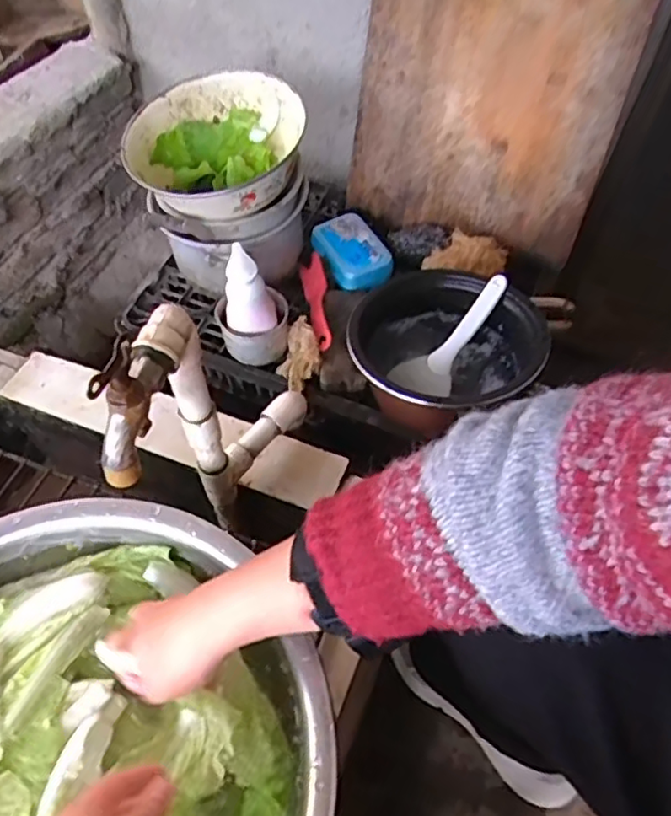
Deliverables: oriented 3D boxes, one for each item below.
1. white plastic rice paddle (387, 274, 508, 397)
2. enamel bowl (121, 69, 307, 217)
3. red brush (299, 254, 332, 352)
[{"bbox_3d":[0.129,-0.077,0.699,0.064,0.040,0.164,35,79,20],"label":"white plastic rice paddle"},{"bbox_3d":[-0.137,-0.293,0.719,0.193,0.075,0.181,6,54,2],"label":"enamel bowl"},{"bbox_3d":[-0.020,-0.133,0.781,0.027,0.031,0.153,-7,55,-7],"label":"red brush"}]

